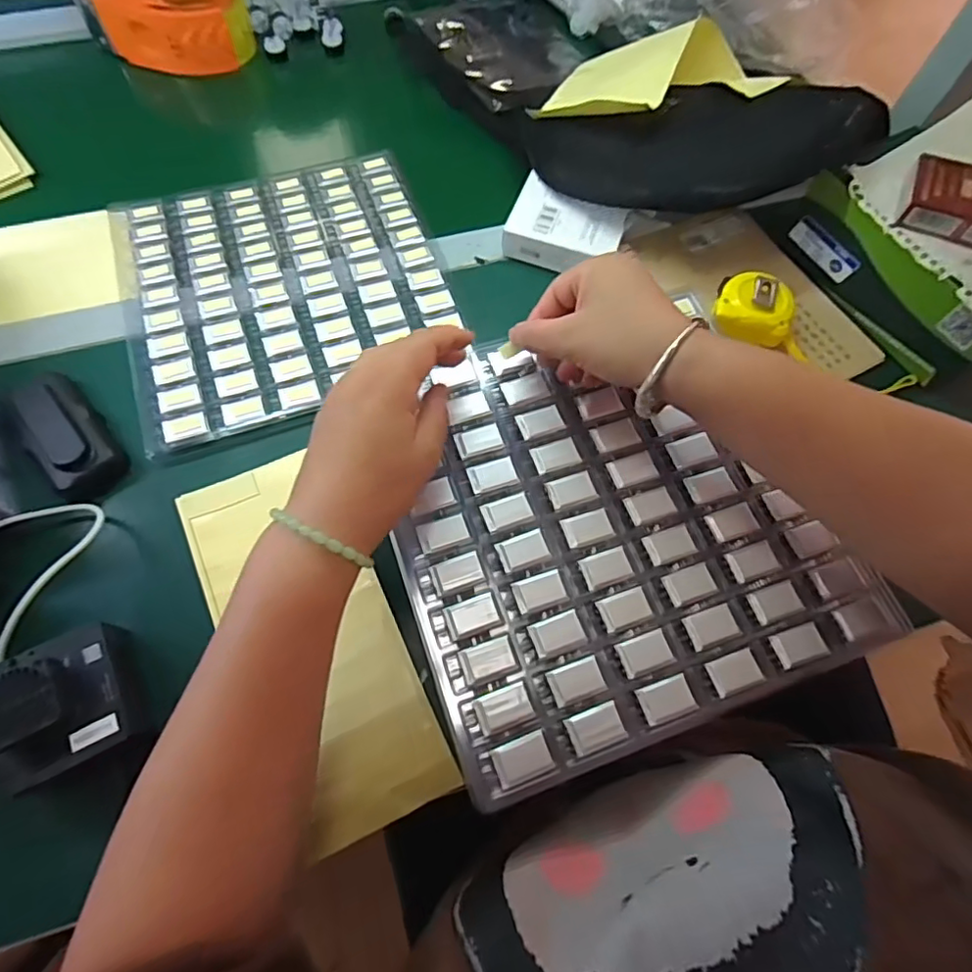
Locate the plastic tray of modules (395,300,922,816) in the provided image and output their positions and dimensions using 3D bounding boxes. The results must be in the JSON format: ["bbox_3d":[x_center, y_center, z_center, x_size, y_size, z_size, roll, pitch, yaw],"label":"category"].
[{"bbox_3d":[0.072,0.017,0.358,0.253,0.012,0.251,-19,71,-9],"label":"plastic tray of modules"}]

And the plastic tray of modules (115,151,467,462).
[{"bbox_3d":[-0.169,-0.174,0.493,0.257,0.016,0.262,-18,71,-8],"label":"plastic tray of modules"}]

